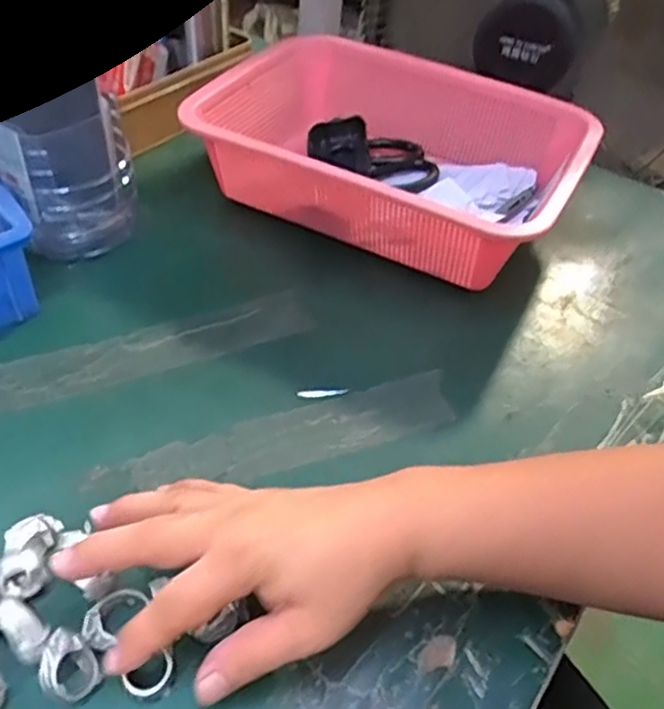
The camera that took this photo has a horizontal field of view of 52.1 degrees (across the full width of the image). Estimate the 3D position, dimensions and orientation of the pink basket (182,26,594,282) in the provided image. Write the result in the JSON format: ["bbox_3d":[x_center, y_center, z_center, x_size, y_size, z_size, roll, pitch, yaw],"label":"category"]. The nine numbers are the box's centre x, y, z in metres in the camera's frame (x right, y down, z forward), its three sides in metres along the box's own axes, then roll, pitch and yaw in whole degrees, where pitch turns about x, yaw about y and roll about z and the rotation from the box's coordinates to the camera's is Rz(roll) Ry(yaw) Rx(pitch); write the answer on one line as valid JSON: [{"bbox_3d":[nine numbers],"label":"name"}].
[{"bbox_3d":[0.053,-0.166,0.576,0.297,0.086,0.218,26,48,18],"label":"pink basket"}]

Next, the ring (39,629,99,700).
[{"bbox_3d":[-0.119,0.139,0.304,0.023,0.019,0.031,-32,57,-32],"label":"ring"}]

